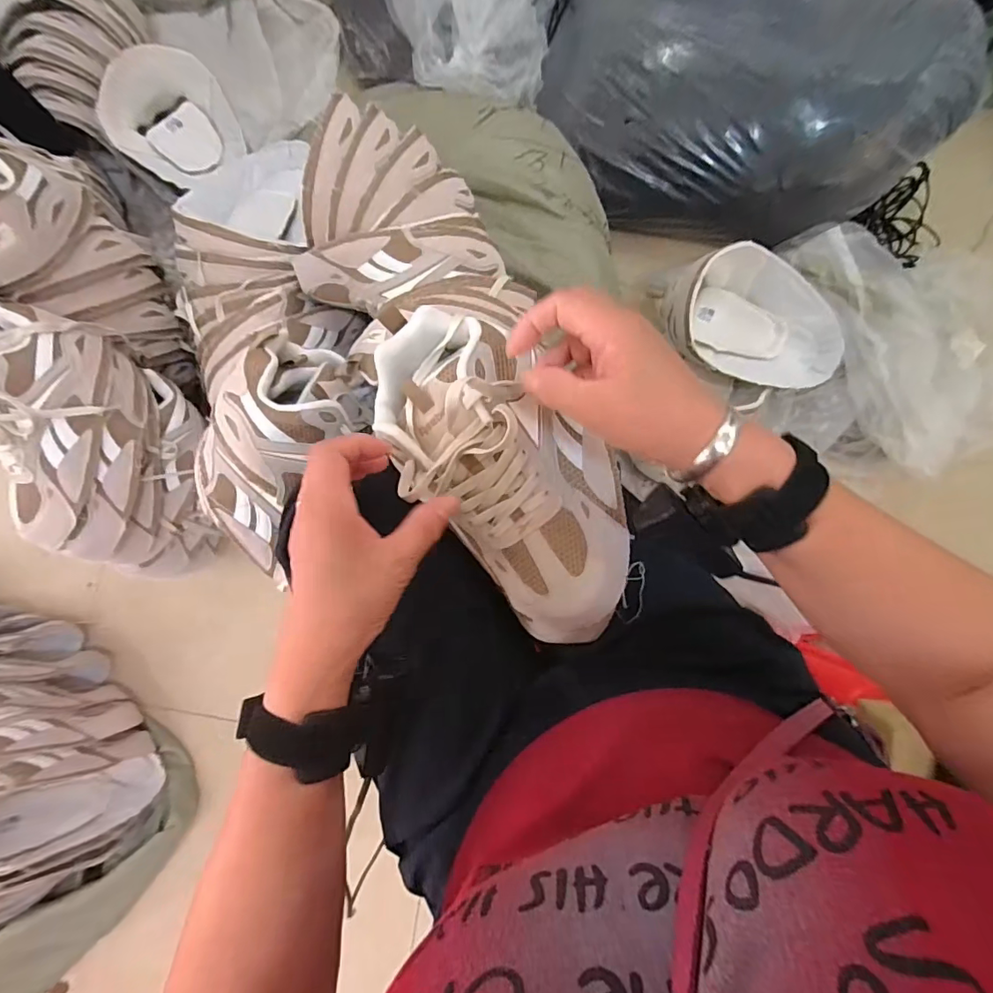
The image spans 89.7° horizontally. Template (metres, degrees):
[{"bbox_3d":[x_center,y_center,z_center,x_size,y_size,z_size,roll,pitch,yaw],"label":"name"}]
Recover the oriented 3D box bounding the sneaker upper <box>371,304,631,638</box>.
[{"bbox_3d":[0.010,-0.018,0.348,0.120,0.087,0.257,-35,91,-2],"label":"sneaker upper"}]

